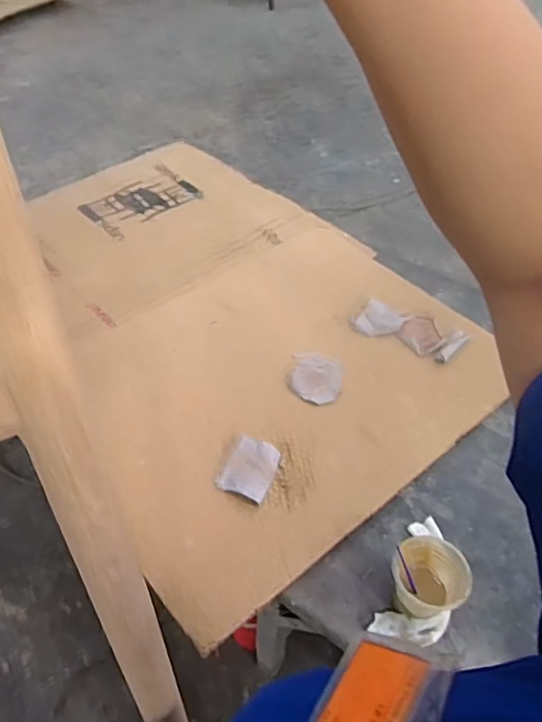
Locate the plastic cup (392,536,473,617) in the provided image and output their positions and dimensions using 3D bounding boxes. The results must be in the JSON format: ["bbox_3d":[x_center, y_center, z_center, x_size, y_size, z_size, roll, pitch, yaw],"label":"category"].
[{"bbox_3d":[0.244,0.356,0.910,0.111,0.115,0.116,1,48,-1],"label":"plastic cup"}]

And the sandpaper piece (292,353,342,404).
[{"bbox_3d":[0.103,0.036,1.285,0.109,0.010,0.140,10,48,9],"label":"sandpaper piece"}]

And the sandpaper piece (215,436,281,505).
[{"bbox_3d":[-0.039,0.200,1.102,0.093,0.029,0.125,18,49,16],"label":"sandpaper piece"}]

